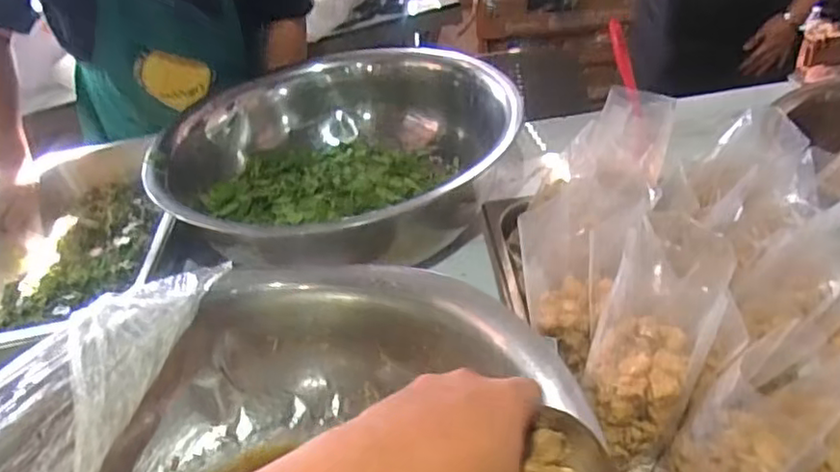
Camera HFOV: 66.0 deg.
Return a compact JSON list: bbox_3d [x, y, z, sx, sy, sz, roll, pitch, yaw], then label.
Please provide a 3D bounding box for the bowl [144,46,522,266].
[{"bbox_3d":[-0.127,-0.114,1.025,0.523,0.218,0.428,-10,37,-2],"label":"bowl"}]

